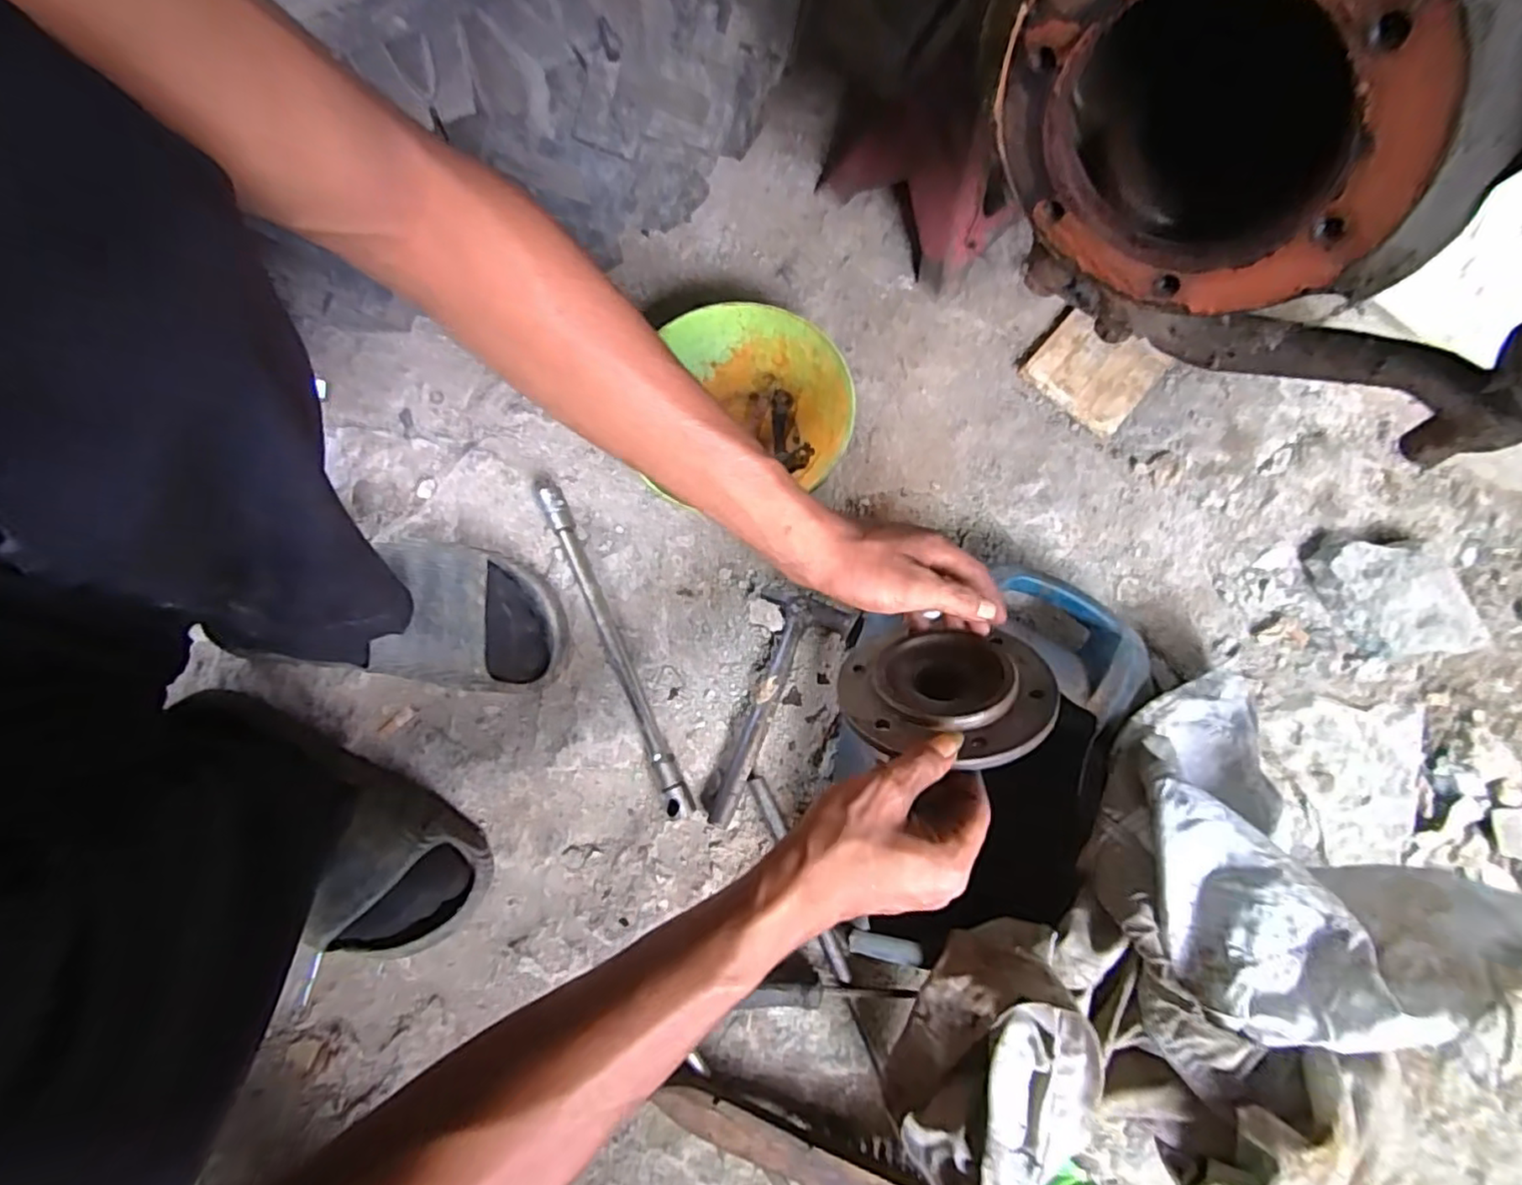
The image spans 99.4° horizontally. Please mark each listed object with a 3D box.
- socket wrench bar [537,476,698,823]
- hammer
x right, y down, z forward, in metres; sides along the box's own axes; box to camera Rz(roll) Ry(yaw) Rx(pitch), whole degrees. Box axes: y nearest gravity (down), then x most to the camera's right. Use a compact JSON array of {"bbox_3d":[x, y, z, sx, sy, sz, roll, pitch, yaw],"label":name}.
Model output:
[{"bbox_3d":[-0.128,0.047,0.558,0.023,0.029,0.308,-23,80,-4],"label":"socket wrench bar"},{"bbox_3d":[0.008,0.098,0.559,0.081,0.034,0.208,22,80,4],"label":"hammer"}]

